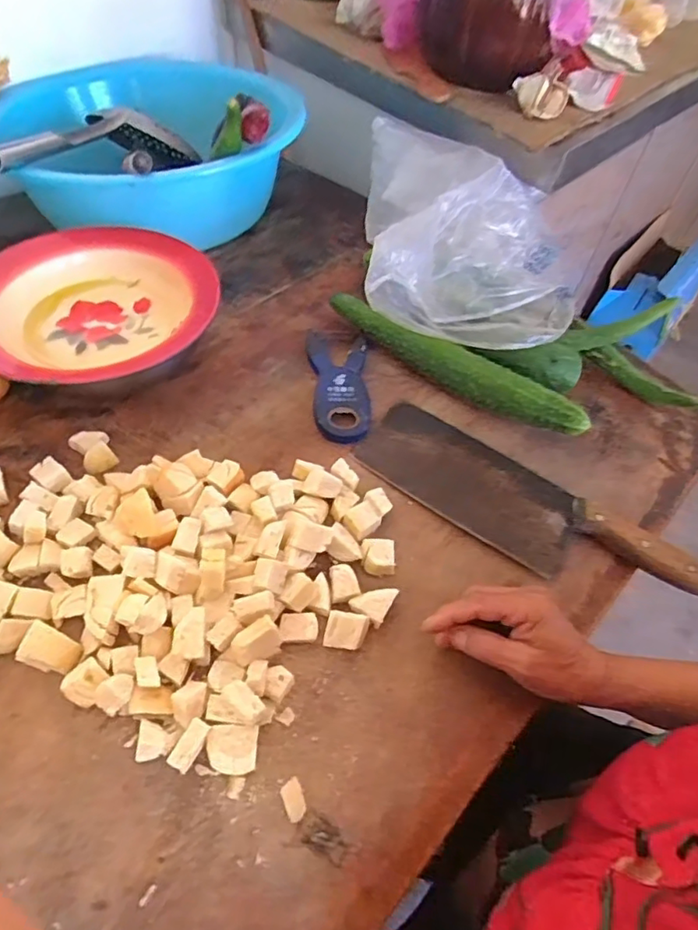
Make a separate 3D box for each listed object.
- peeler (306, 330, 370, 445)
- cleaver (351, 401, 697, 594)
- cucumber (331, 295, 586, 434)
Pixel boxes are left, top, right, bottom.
[{"bbox_3d":[-0.012,-0.084,0.602,0.064,0.015,0.143,2,55,-2],"label":"peeler"},{"bbox_3d":[0.160,0.040,0.541,0.315,0.019,0.094,30,59,16],"label":"cleaver"},{"bbox_3d":[0.103,-0.104,0.600,0.290,0.056,0.037,29,58,16],"label":"cucumber"}]

